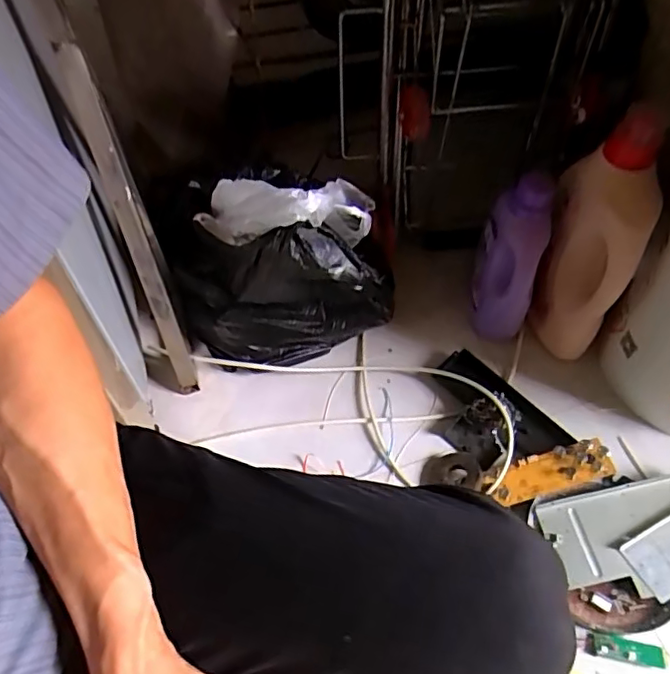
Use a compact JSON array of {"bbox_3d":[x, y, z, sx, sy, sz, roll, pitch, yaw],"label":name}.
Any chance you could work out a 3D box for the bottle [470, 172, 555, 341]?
[{"bbox_3d":[0.263,-0.111,0.851,0.087,0.272,0.059,12,38,8],"label":"bottle"}]

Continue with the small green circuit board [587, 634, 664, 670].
[{"bbox_3d":[0.347,0.375,0.679,0.087,0.010,0.024,8,58,5],"label":"small green circuit board"}]

